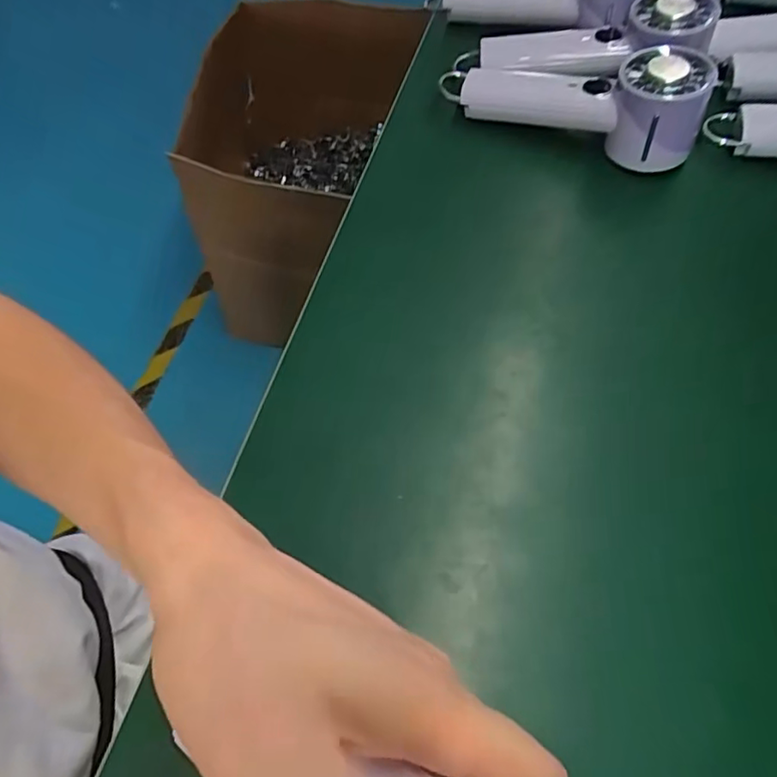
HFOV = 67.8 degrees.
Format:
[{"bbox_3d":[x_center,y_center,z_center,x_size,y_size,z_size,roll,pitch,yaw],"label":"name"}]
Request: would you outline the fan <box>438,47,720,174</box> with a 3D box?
[{"bbox_3d":[0.138,-0.219,0.453,0.197,0.064,0.053,21,63,25],"label":"fan"}]

